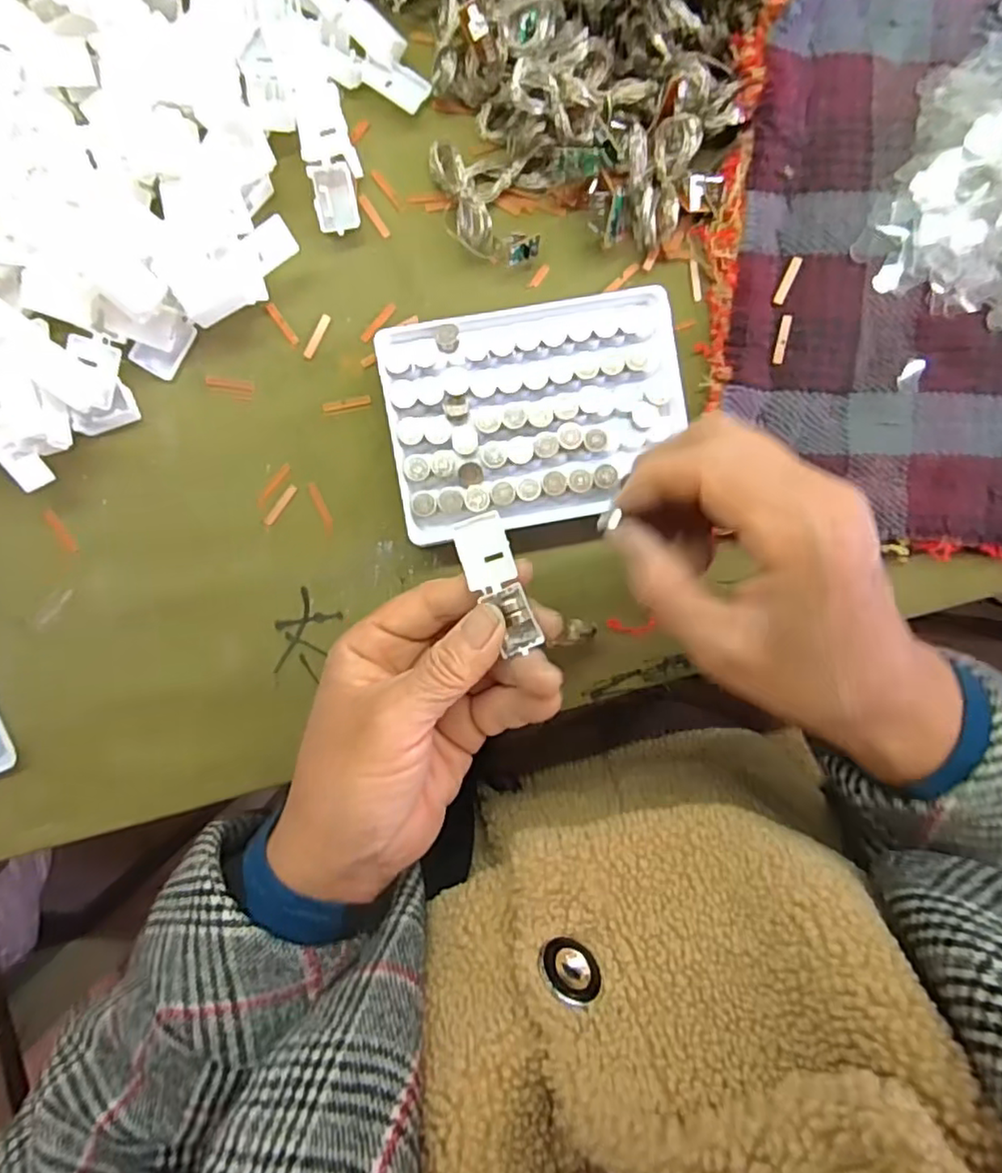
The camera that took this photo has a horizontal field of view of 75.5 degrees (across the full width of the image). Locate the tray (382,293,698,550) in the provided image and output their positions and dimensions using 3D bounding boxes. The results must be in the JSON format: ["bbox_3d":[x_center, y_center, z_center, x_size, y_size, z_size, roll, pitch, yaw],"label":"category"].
[{"bbox_3d":[0.016,-0.077,0.288,0.128,0.021,0.094,-11,94,-2],"label":"tray"}]

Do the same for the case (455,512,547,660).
[{"bbox_3d":[-0.001,-0.001,0.251,0.020,0.004,0.052,-23,91,-1],"label":"case"}]

